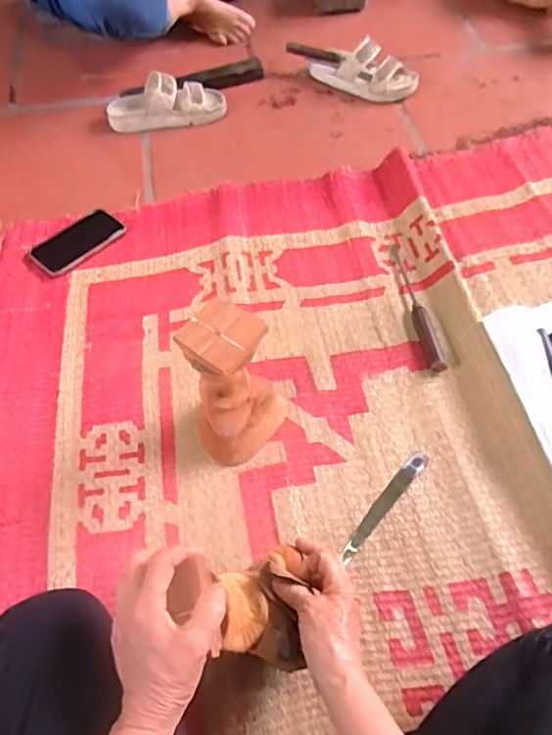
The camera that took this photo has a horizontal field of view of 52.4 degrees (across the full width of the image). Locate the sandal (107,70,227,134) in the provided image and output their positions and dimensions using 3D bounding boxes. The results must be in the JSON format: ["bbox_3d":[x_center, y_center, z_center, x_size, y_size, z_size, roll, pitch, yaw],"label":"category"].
[{"bbox_3d":[-0.215,-0.522,1.097,0.227,0.073,0.080,-4,58,1],"label":"sandal"}]

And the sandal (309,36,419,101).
[{"bbox_3d":[0.175,-0.604,1.131,0.216,0.069,0.082,28,63,19],"label":"sandal"}]

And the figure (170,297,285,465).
[{"bbox_3d":[-0.056,0.025,0.680,0.101,0.171,0.117,30,64,19],"label":"figure"}]

